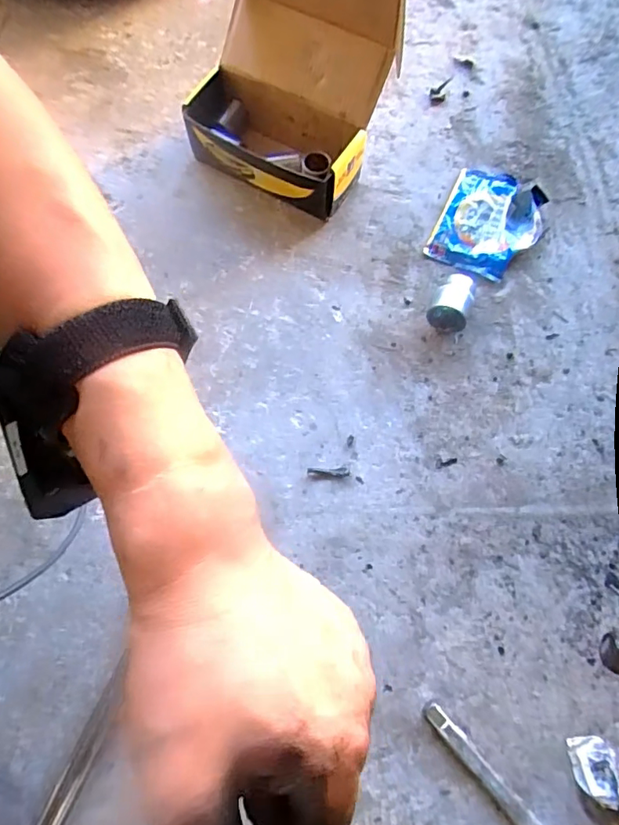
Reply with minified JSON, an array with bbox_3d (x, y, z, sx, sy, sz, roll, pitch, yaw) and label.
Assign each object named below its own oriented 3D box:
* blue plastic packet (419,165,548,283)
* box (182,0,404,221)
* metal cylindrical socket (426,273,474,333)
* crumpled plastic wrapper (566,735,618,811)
[{"bbox_3d":[0.190,-0.201,0.540,0.100,0.016,0.121,24,74,8],"label":"blue plastic packet"},{"bbox_3d":[-0.033,-0.324,0.502,0.202,0.162,0.142,28,74,9],"label":"box"},{"bbox_3d":[0.141,-0.108,0.500,0.036,0.035,0.048,22,74,8],"label":"metal cylindrical socket"},{"bbox_3d":[0.228,0.279,0.381,0.036,0.030,0.065,-42,76,-12],"label":"crumpled plastic wrapper"}]

